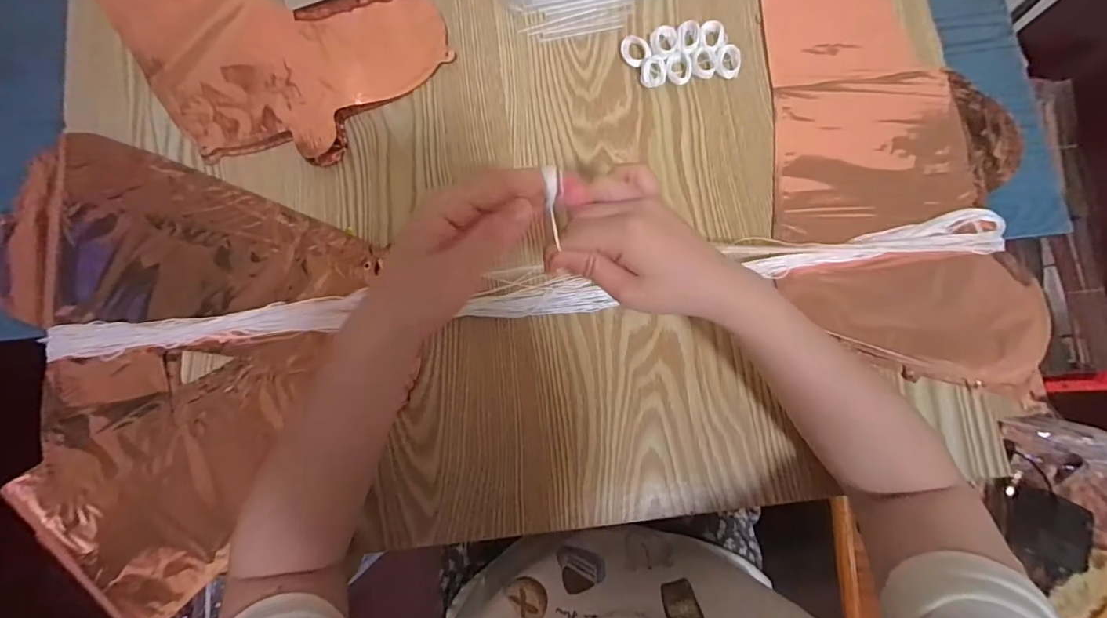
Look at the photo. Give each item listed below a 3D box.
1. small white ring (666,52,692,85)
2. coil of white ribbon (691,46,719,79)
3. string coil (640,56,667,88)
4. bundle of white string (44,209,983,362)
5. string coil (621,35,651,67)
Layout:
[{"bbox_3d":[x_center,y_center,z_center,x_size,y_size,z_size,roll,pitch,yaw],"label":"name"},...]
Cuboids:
[{"bbox_3d":[0.112,-0.214,0.439,0.023,0.009,0.026,19,82,3],"label":"small white ring"},{"bbox_3d":[0.135,-0.220,0.440,0.023,0.008,0.026,14,82,3],"label":"coil of white ribbon"},{"bbox_3d":[0.089,-0.211,0.438,0.023,0.010,0.025,0,81,1],"label":"string coil"},{"bbox_3d":[-0.016,-0.014,0.404,0.779,0.015,0.038,-7,81,-1],"label":"bundle of white string"},{"bbox_3d":[0.074,-0.233,0.443,0.028,0.008,0.022,39,84,6],"label":"string coil"}]

